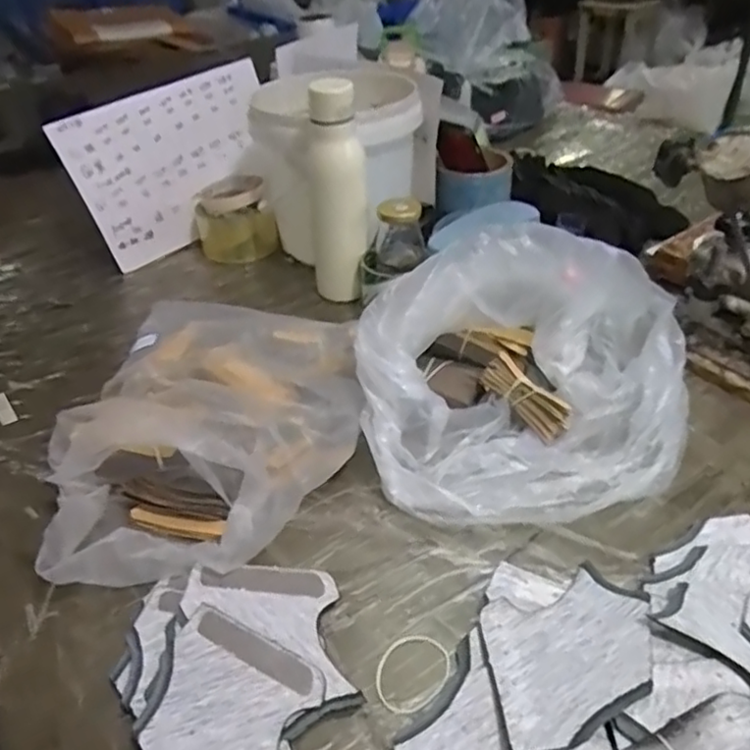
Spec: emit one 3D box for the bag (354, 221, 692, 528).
[{"bbox_3d":[0.131,-0.010,0.548,0.278,0.158,0.197,-7,37,-2],"label":"bag"}]

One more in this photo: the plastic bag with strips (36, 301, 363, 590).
[{"bbox_3d":[-0.141,0.020,0.588,0.254,0.075,0.326,-10,37,-7],"label":"plastic bag with strips"}]

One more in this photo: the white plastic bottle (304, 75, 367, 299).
[{"bbox_3d":[-0.045,-0.197,0.754,0.067,0.255,0.063,-7,37,-3],"label":"white plastic bottle"}]

